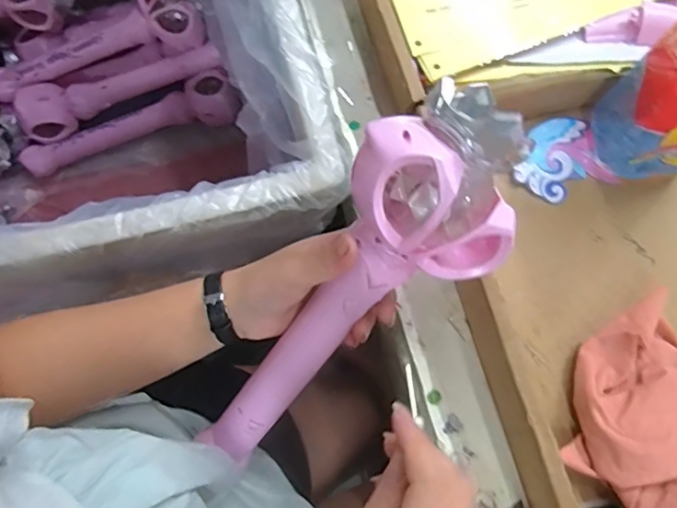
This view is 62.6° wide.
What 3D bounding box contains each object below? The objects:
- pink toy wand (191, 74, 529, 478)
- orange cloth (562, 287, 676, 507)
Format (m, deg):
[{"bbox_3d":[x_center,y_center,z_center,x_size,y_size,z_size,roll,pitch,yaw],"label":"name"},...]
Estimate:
[{"bbox_3d":[0.004,0.037,0.377,0.091,0.048,0.319,41,117,11],"label":"pink toy wand"},{"bbox_3d":[0.232,0.110,0.413,0.117,0.037,0.152,39,75,10],"label":"orange cloth"}]

